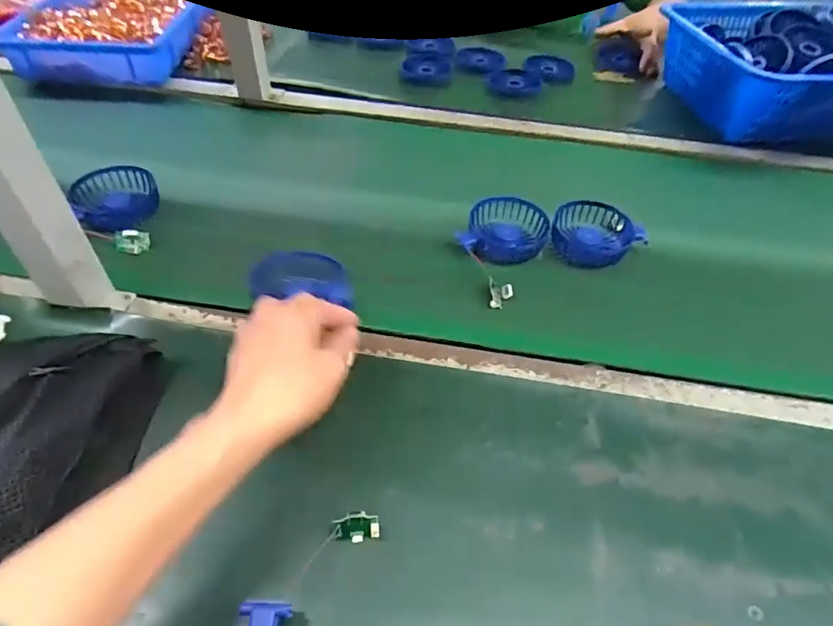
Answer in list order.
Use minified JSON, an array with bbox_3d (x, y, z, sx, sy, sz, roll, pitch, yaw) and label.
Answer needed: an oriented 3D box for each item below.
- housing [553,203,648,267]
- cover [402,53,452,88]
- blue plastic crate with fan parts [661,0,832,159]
[{"bbox_3d":[0.206,-0.092,0.593,0.098,0.031,0.098,16,49,10],"label":"housing"},{"bbox_3d":[0.017,-0.404,0.861,0.078,0.026,0.085,3,48,-2],"label":"cover"},{"bbox_3d":[0.565,-0.356,0.765,0.347,0.129,0.233,-1,49,-5],"label":"blue plastic crate with fan parts"}]

